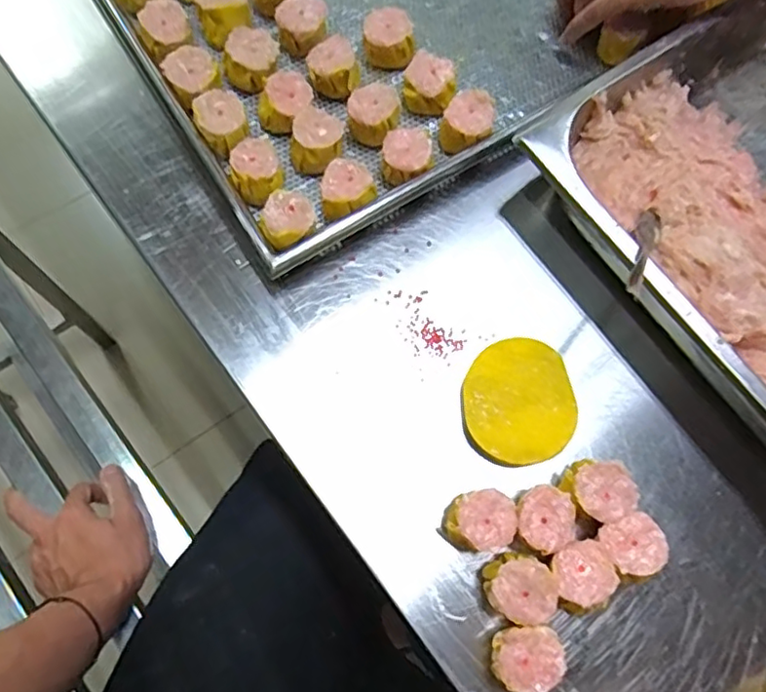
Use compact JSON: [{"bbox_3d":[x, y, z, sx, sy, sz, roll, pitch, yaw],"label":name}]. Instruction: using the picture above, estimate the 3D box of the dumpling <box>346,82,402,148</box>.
[{"bbox_3d":[-0.007,-0.168,0.447,0.035,0.030,0.040,0,72,-4],"label":"dumpling"}]

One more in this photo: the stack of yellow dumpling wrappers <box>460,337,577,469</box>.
[{"bbox_3d":[0.087,0.037,0.403,0.074,0.021,0.080,-10,73,-7],"label":"stack of yellow dumpling wrappers"}]

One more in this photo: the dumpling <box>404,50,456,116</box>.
[{"bbox_3d":[0.035,-0.192,0.463,0.038,0.034,0.041,1,72,-4],"label":"dumpling"}]

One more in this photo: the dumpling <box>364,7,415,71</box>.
[{"bbox_3d":[0.005,-0.237,0.476,0.037,0.034,0.039,2,72,-3],"label":"dumpling"}]

